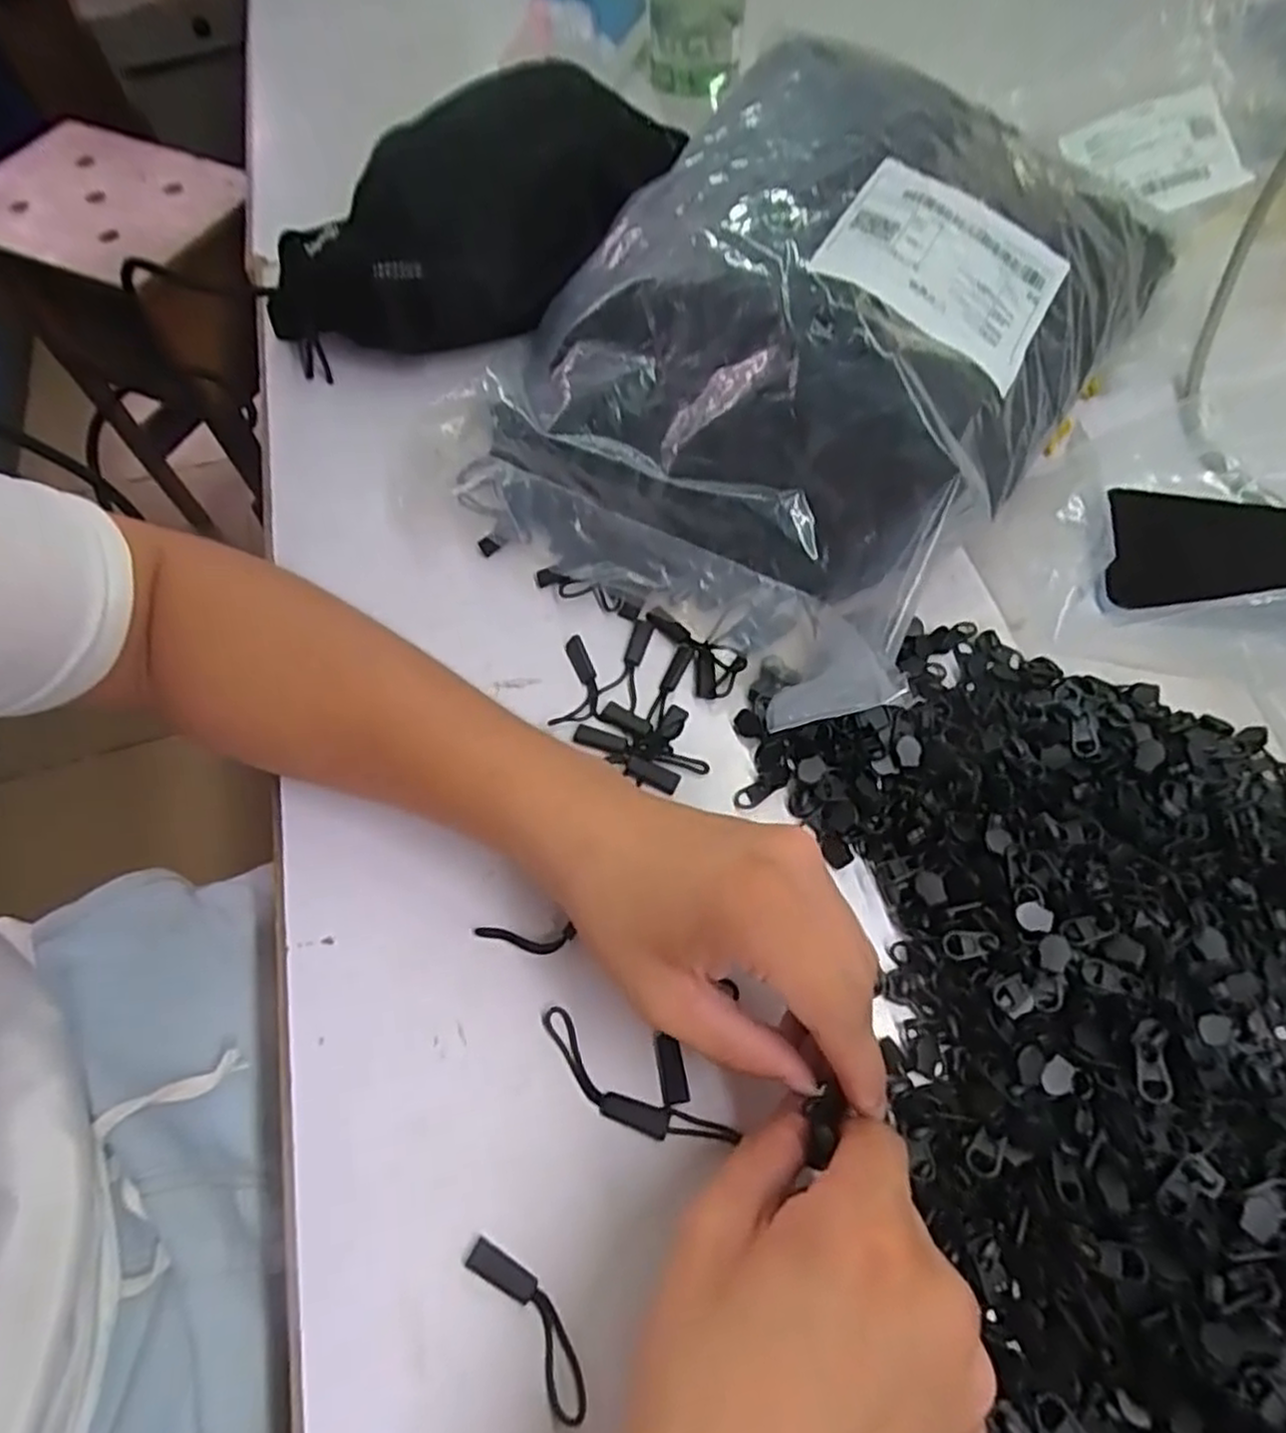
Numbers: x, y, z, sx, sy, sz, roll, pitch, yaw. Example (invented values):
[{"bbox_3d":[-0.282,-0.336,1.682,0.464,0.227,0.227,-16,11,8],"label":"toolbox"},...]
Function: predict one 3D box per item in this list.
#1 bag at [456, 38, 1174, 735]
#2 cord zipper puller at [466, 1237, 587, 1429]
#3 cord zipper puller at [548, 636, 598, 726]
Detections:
[{"bbox_3d":[0.077,-0.195,0.377,0.254,0.106,0.331,37,69,18],"label":"bag"},{"bbox_3d":[-0.036,0.194,0.242,0.015,0.004,0.057,-37,68,-16],"label":"cord zipper puller"},{"bbox_3d":[-0.030,-0.016,0.349,0.018,0.006,0.047,4,63,3],"label":"cord zipper puller"}]

